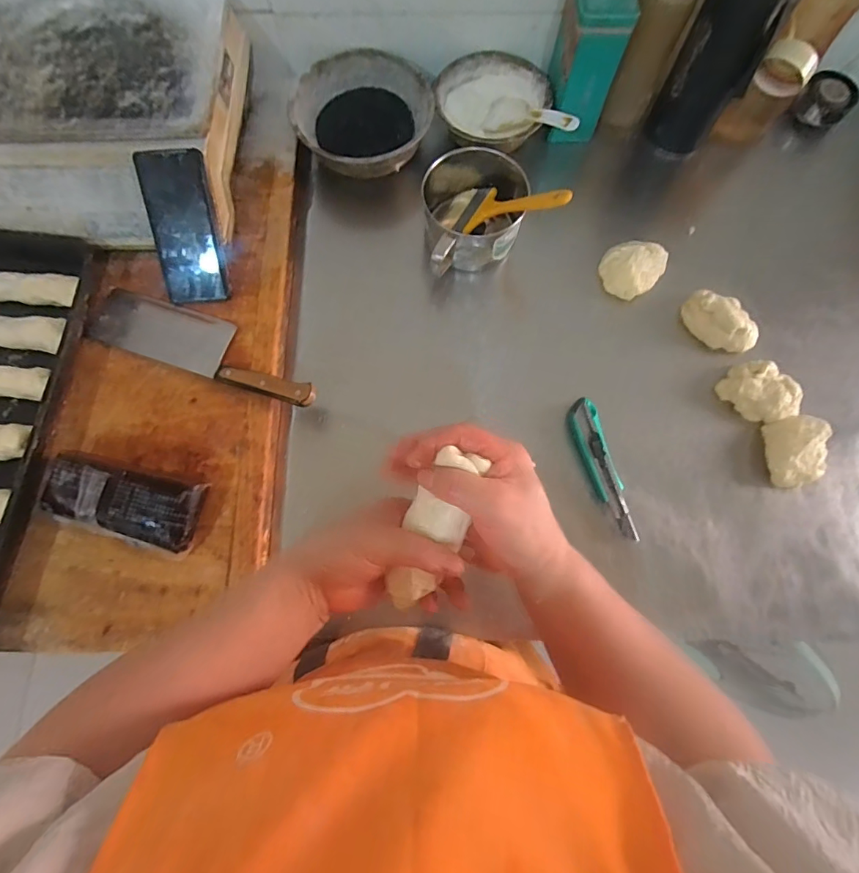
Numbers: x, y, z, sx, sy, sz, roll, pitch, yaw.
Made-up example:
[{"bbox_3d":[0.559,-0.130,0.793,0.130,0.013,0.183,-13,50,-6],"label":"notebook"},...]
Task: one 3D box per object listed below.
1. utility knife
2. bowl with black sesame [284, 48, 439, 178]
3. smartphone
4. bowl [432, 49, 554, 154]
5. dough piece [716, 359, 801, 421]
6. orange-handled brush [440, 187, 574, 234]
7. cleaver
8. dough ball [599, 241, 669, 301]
[{"bbox_3d":[0.209,0.040,0.565,0.035,0.024,0.171,-16,76,-4],"label":"utility knife"},{"bbox_3d":[-0.095,-0.445,0.662,0.183,0.076,0.174,0,75,0],"label":"bowl with black sesame"},{"bbox_3d":[-0.288,-0.243,0.547,0.070,0.011,0.162,-9,111,-12],"label":"smartphone"},{"bbox_3d":[0.085,-0.456,0.648,0.151,0.051,0.141,0,75,0],"label":"bowl"},{"bbox_3d":[0.409,-0.054,0.571,0.084,0.038,0.057,42,79,10],"label":"dough piece"},{"bbox_3d":[0.093,-0.294,0.587,0.177,0.015,0.077,14,72,40],"label":"orange-handled brush"},{"bbox_3d":[-0.268,-0.112,0.547,0.299,0.025,0.073,20,76,3],"label":"cleaver"},{"bbox_3d":[0.273,-0.227,0.624,0.072,0.037,0.077,0,75,0],"label":"dough ball"}]

